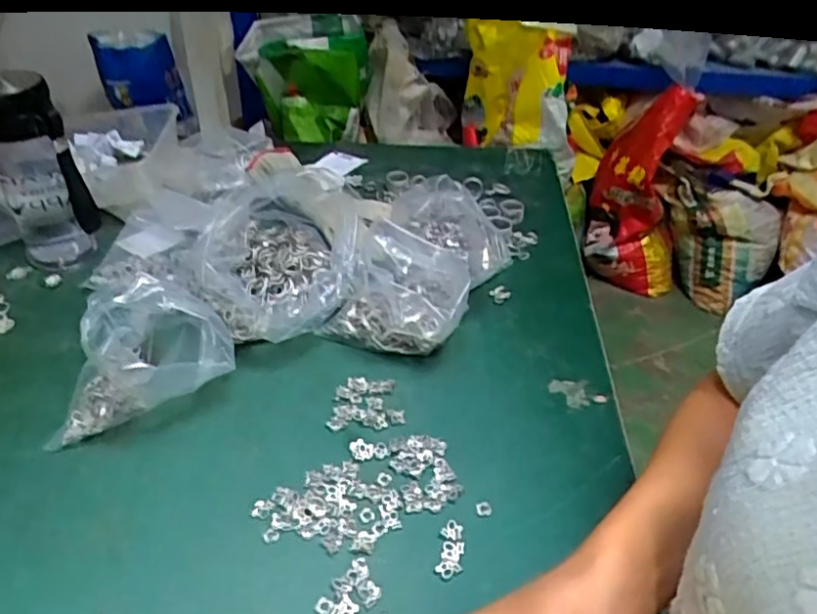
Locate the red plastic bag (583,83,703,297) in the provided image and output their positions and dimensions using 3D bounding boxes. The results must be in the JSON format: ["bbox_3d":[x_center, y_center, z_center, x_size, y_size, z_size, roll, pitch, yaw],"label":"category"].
[{"bbox_3d":[0.665,-0.311,1.806,0.277,0.566,0.282,15,39,15],"label":"red plastic bag"}]

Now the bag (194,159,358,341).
[{"bbox_3d":[-0.114,-0.046,0.583,0.131,0.124,0.166,-5,39,-8],"label":"bag"}]

